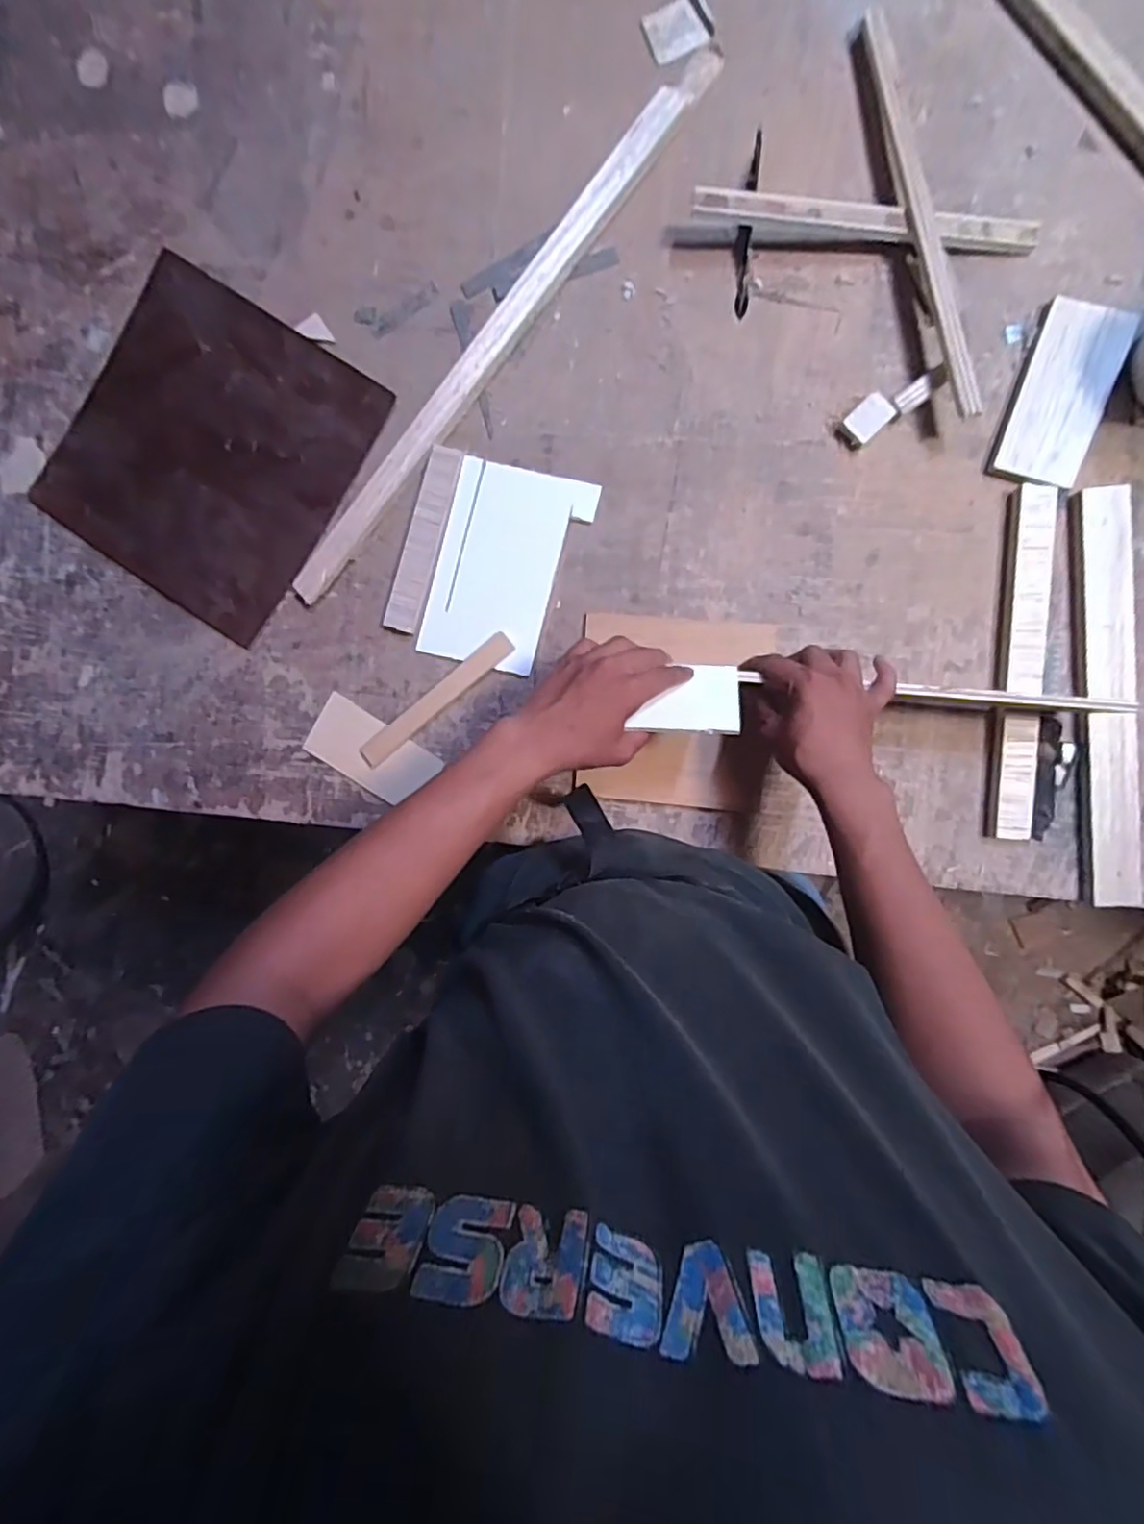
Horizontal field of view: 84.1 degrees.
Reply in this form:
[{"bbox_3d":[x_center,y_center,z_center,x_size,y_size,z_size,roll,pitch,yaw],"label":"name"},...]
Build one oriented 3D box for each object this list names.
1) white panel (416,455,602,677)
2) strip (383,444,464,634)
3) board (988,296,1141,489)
[{"bbox_3d":[-0.067,-0.195,0.640,0.136,0.006,0.197,15,93,2],"label":"white panel"},{"bbox_3d":[-0.150,-0.222,0.638,0.036,0.015,0.182,17,94,5],"label":"strip"},{"bbox_3d":[0.444,-0.332,0.574,0.079,0.016,0.159,17,94,5],"label":"board"}]

